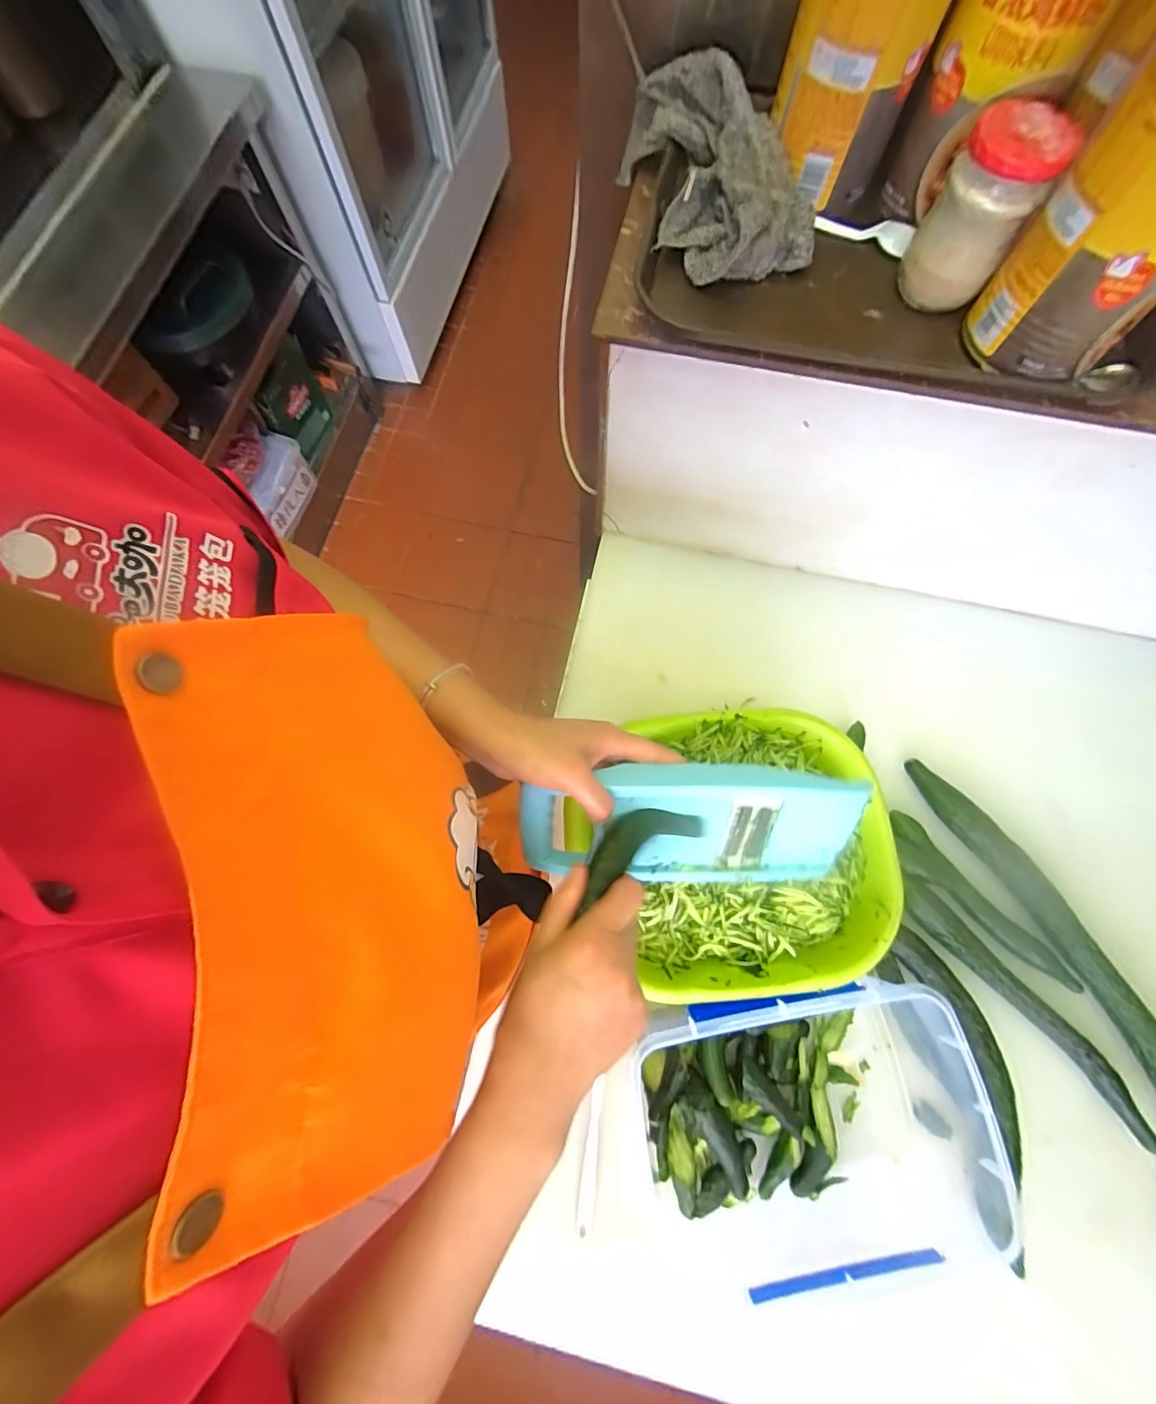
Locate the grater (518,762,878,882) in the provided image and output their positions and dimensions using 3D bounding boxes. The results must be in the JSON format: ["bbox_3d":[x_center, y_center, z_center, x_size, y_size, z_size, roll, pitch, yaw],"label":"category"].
[{"bbox_3d":[0.087,0.101,0.400,0.259,0.107,0.029,0,31,-5],"label":"grater"}]

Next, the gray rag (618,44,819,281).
[{"bbox_3d":[0.110,-0.464,0.443,0.125,0.081,0.242,-13,75,-3],"label":"gray rag"}]

